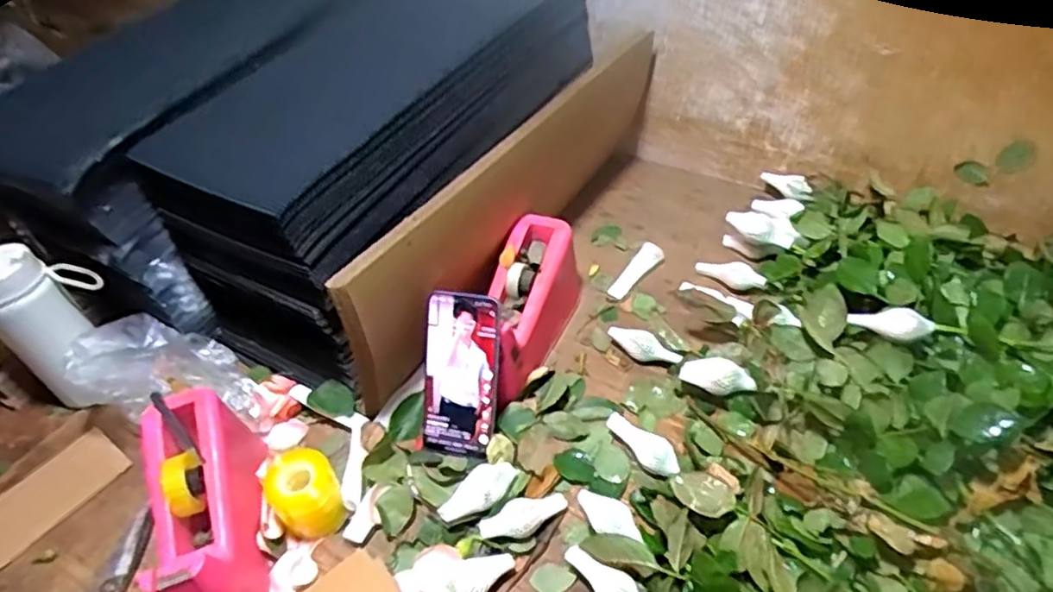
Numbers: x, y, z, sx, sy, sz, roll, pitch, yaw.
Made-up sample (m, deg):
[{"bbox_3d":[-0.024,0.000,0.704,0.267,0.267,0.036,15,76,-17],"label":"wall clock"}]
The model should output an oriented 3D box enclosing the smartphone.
[{"bbox_3d":[-0.064,0.078,0.650,0.070,0.156,0.013,10,10,19],"label":"smartphone"}]

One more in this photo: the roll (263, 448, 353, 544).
[{"bbox_3d":[-0.203,0.184,0.615,0.062,0.068,0.059,-26,48,-19],"label":"roll"}]

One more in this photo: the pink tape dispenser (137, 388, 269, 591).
[{"bbox_3d":[-0.275,0.188,0.576,0.082,0.098,0.199,-18,46,-11],"label":"pink tape dispenser"}]

